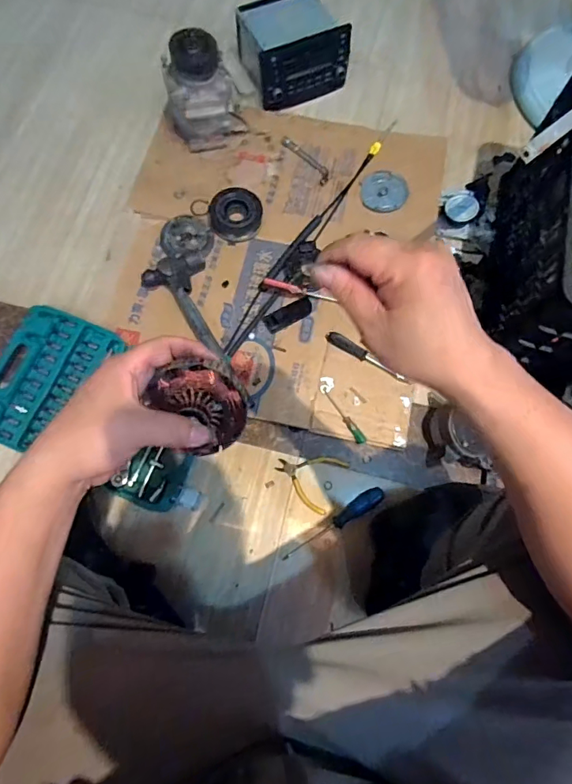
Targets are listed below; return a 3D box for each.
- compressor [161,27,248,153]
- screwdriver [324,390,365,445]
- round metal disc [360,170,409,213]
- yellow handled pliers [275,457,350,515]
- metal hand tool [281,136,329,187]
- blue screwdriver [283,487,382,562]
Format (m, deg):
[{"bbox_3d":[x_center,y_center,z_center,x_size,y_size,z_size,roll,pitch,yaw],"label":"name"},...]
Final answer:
[{"bbox_3d":[-0.169,-0.592,0.896,0.150,0.191,0.113,-12,71,-3],"label":"compressor"},{"bbox_3d":[0.103,0.043,0.791,0.016,0.022,0.110,-30,72,-10],"label":"screwdriver"},{"bbox_3d":[0.206,-0.422,0.940,0.095,0.008,0.098,0,69,1],"label":"round metal disc"},{"bbox_3d":[0.039,0.146,0.788,0.110,0.006,0.099,25,72,10],"label":"yellow handled pliers"},{"bbox_3d":[0.045,-0.499,0.963,0.034,0.013,0.148,-35,73,-12],"label":"metal hand tool"},{"bbox_3d":[0.078,0.218,0.744,0.195,0.024,0.027,-31,72,-10],"label":"blue screwdriver"}]

